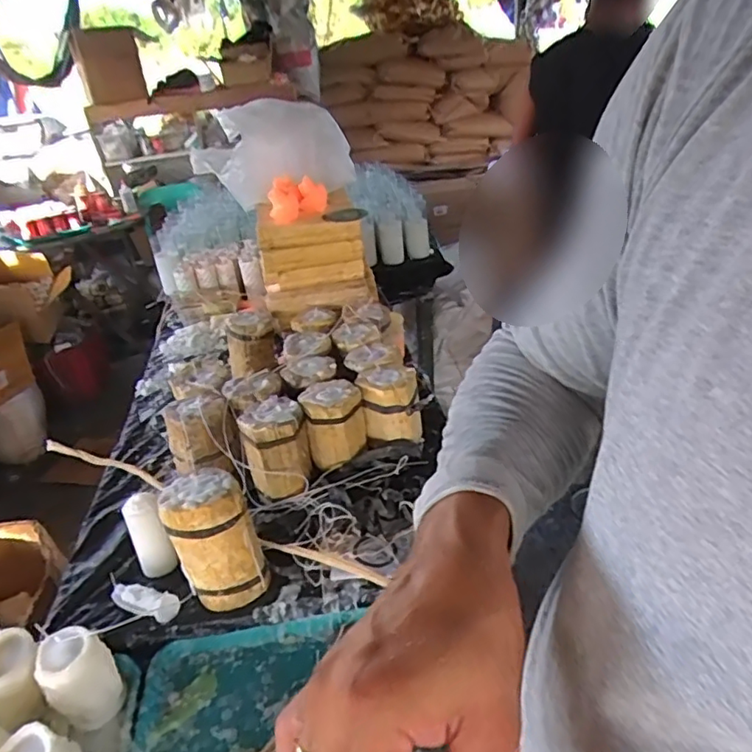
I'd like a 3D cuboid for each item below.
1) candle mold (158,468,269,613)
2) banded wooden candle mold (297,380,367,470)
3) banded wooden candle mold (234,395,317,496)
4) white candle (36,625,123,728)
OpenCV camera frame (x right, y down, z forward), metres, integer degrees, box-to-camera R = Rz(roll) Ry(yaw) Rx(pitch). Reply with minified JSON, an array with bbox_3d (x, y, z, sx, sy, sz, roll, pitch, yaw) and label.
[{"bbox_3d":[-0.197,0.202,0.708,0.094,0.157,0.090,-20,33,-24],"label":"candle mold"},{"bbox_3d":[-0.065,0.070,0.896,0.092,0.099,0.094,-11,30,-11],"label":"banded wooden candle mold"},{"bbox_3d":[-0.147,0.105,0.859,0.093,0.116,0.092,-11,30,-11],"label":"banded wooden candle mold"},{"bbox_3d":[-0.325,0.333,0.635,0.067,0.099,0.068,22,40,39],"label":"white candle"}]

